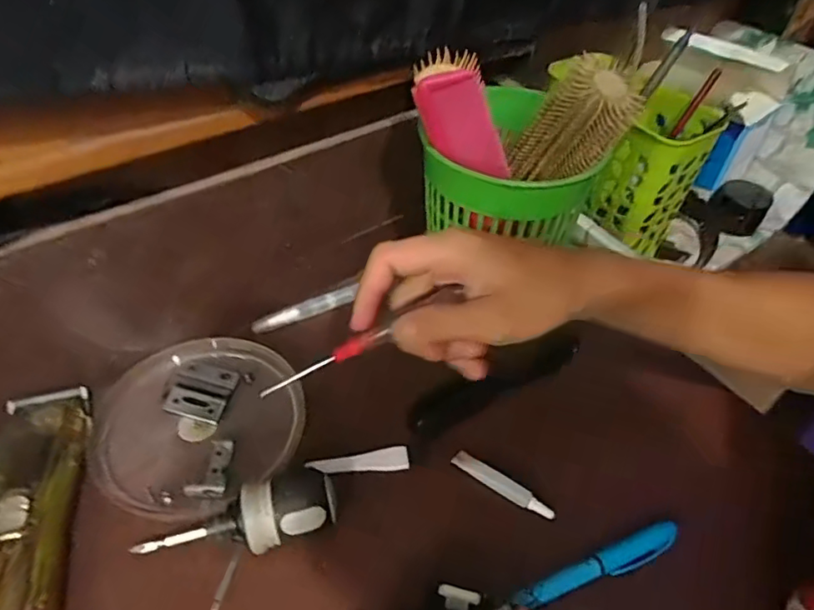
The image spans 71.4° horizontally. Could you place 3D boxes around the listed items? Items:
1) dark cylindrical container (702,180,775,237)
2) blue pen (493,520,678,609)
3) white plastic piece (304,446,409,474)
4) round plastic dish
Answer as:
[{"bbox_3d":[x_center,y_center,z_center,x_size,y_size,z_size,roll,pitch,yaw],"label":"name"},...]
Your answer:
[{"bbox_3d":[0.343,-0.101,0.590,0.053,0.040,0.056,1,47,-1],"label":"dark cylindrical container"},{"bbox_3d":[0.102,0.149,0.316,0.118,0.008,0.014,-16,50,-17],"label":"blue pen"},{"bbox_3d":[-0.030,0.102,0.363,0.063,0.004,0.015,-9,60,-7],"label":"white plastic piece"},{"bbox_3d":[-0.136,0.077,0.377,0.126,0.014,0.130,1,47,-1],"label":"round plastic dish"}]

